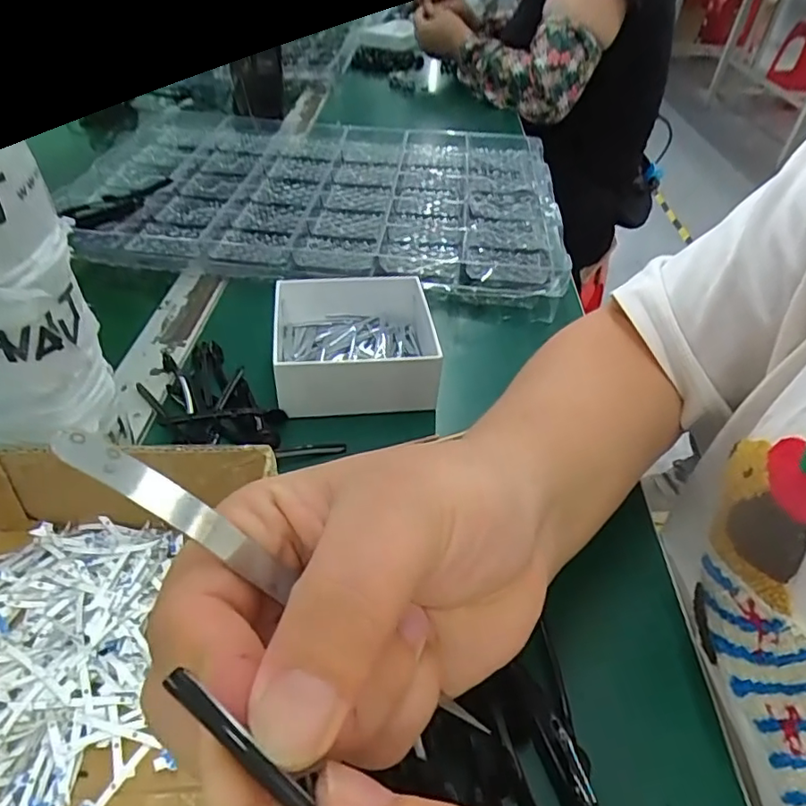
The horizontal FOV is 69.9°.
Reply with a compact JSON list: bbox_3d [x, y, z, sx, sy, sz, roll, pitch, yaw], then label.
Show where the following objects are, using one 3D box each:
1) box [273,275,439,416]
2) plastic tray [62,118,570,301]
[{"bbox_3d":[-0.032,-0.043,0.395,0.113,0.042,0.102,-2,43,-9],"label":"box"},{"bbox_3d":[-0.080,-0.216,0.585,0.453,0.038,0.326,6,42,0],"label":"plastic tray"}]

